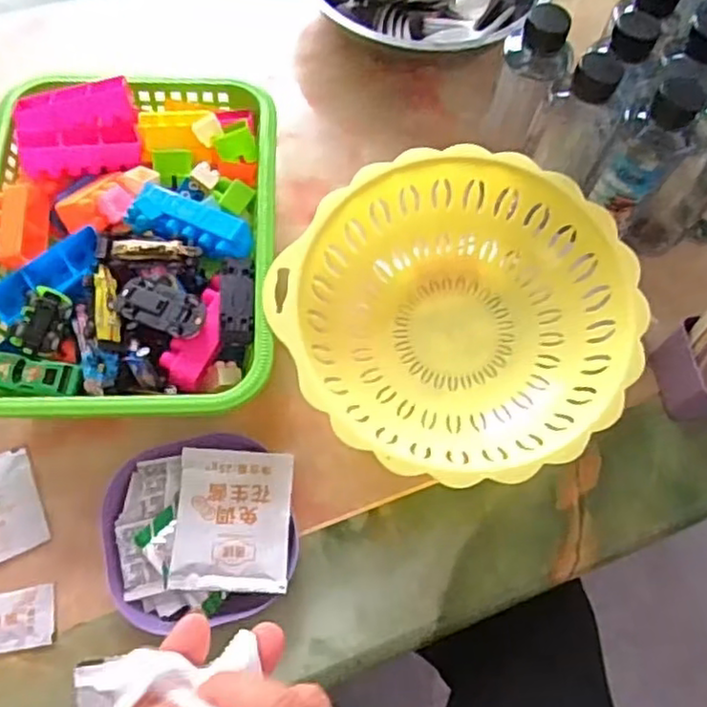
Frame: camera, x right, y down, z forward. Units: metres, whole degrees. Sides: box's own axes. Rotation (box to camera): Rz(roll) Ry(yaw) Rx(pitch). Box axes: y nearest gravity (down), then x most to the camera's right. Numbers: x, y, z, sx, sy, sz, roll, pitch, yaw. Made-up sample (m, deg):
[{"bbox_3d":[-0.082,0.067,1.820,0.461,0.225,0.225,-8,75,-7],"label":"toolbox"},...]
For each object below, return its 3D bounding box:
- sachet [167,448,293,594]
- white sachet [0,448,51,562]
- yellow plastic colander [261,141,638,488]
[{"bbox_3d":[-0.083,0.115,0.476,0.079,0.008,0.095,2,63,-3],"label":"sachet"},{"bbox_3d":[-0.258,0.111,0.491,0.062,0.005,0.078,-20,69,-11],"label":"white sachet"},{"bbox_3d":[0.075,-0.019,0.513,0.235,0.106,0.235,1,66,-2],"label":"yellow plastic colander"}]

